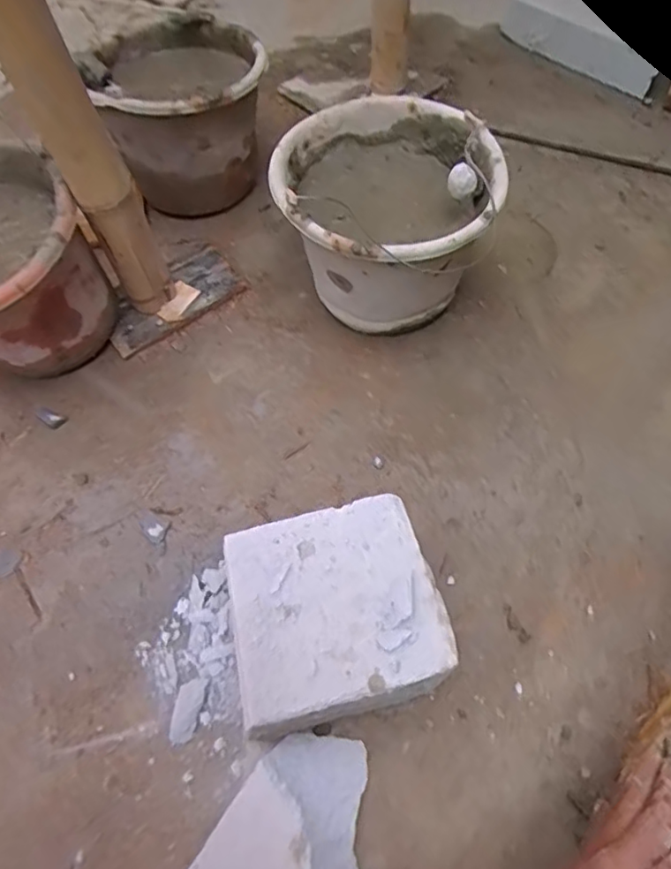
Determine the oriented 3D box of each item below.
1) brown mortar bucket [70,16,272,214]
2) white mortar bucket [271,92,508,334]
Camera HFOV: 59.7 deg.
[{"bbox_3d":[-0.219,-0.500,0.909,0.243,0.227,0.244,-11,57,-2],"label":"brown mortar bucket"},{"bbox_3d":[0.062,-0.262,0.765,0.245,0.211,0.276,-14,58,-4],"label":"white mortar bucket"}]

